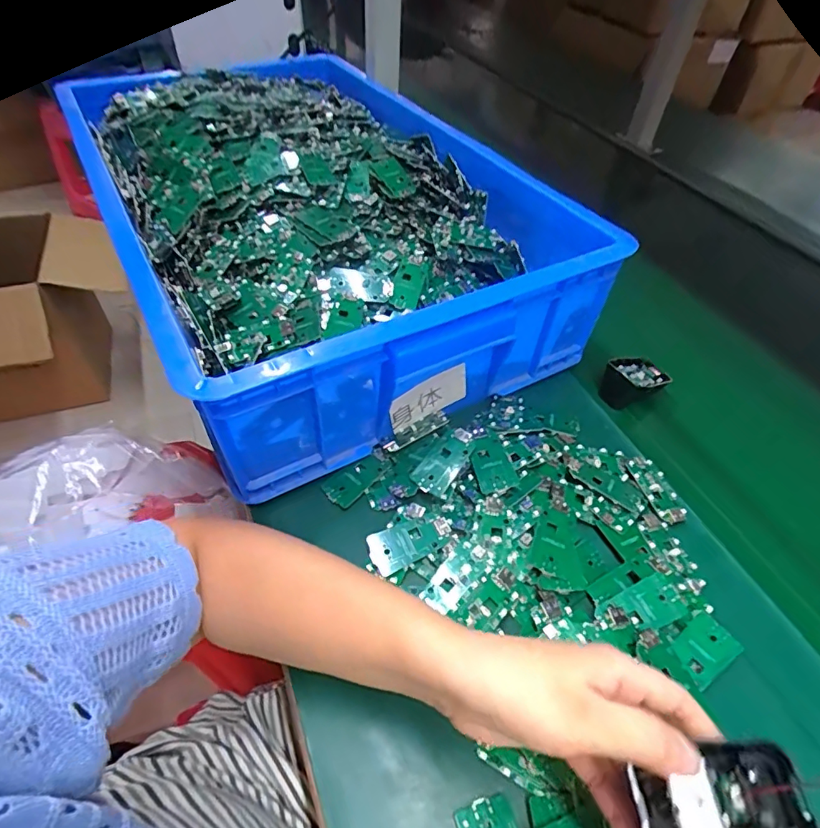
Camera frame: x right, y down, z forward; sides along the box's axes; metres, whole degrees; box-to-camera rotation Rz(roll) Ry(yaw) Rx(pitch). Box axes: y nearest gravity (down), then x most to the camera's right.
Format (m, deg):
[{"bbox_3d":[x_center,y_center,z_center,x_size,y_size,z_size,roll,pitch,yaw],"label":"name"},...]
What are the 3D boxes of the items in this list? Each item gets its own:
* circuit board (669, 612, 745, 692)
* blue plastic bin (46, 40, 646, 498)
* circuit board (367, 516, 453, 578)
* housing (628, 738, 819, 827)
[{"bbox_3d":[0.203,0.163,0.343,0.043,0.009,0.033,-31,56,-13],"label":"circuit board"},{"bbox_3d":[-0.093,-0.209,0.545,0.392,0.128,0.521,-22,53,-21],"label":"blue plastic bin"},{"bbox_3d":[0.000,0.096,0.379,0.063,0.005,0.031,-18,52,-18],"label":"circuit board"},{"bbox_3d":[0.135,0.170,0.213,0.076,0.017,0.041,-6,49,-8],"label":"housing"}]

